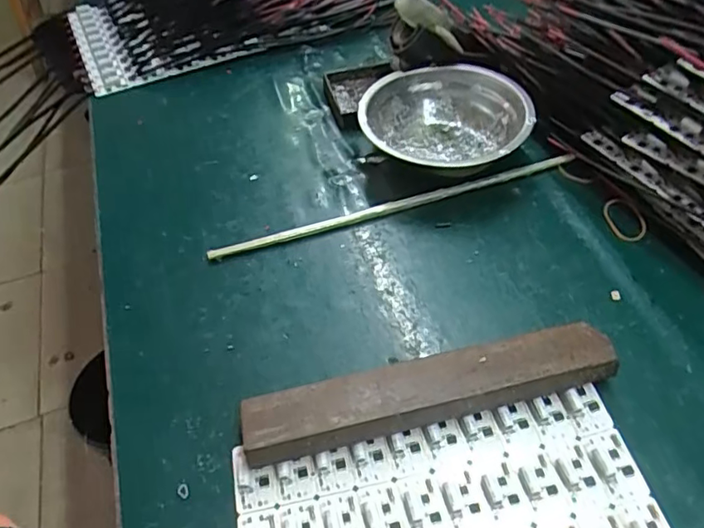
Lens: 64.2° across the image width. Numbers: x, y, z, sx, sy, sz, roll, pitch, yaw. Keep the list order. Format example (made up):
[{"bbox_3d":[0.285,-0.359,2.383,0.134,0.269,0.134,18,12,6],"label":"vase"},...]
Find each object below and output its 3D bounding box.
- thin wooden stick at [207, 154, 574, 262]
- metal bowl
[{"bbox_3d":[0.035,-0.043,0.409,0.278,0.007,0.008,-15,50,-9],"label":"thin wooden stick"},{"bbox_3d":[0.073,-0.114,0.453,0.124,0.045,0.124,-2,49,2],"label":"metal bowl"}]

